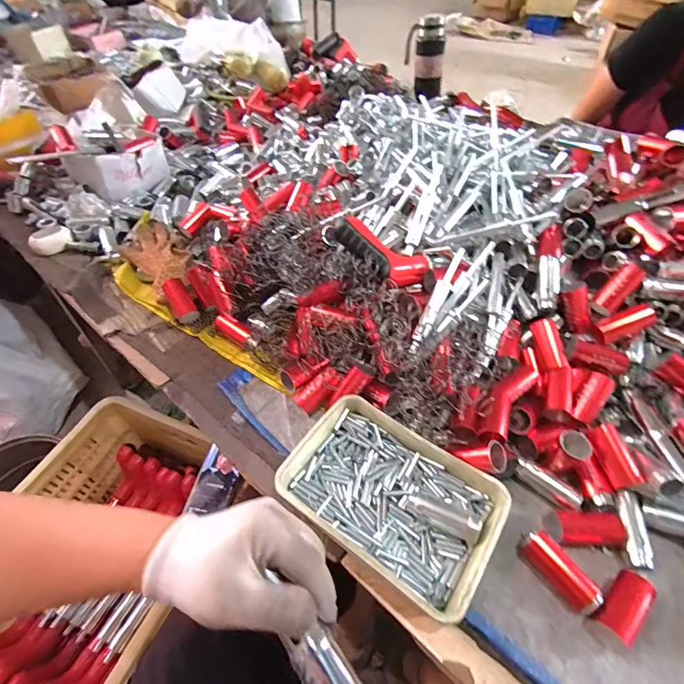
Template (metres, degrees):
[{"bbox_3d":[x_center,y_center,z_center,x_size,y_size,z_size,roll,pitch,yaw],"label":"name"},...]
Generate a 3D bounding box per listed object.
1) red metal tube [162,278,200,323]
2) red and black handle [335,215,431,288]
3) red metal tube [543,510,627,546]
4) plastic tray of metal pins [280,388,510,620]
[{"bbox_3d":[-0.237,-0.059,0.565,0.031,0.023,0.066,-32,100,0],"label":"red metal tube"},{"bbox_3d":[0.053,-0.116,0.510,0.134,0.029,0.072,30,57,-6],"label":"red and black handle"},{"bbox_3d":[0.241,0.183,0.382,0.067,0.024,0.030,2,50,2],"label":"red metal tube"},{"bbox_3d":[0.048,0.153,0.392,0.203,0.042,0.141,30,56,23],"label":"plastic tray of metal pins"}]

